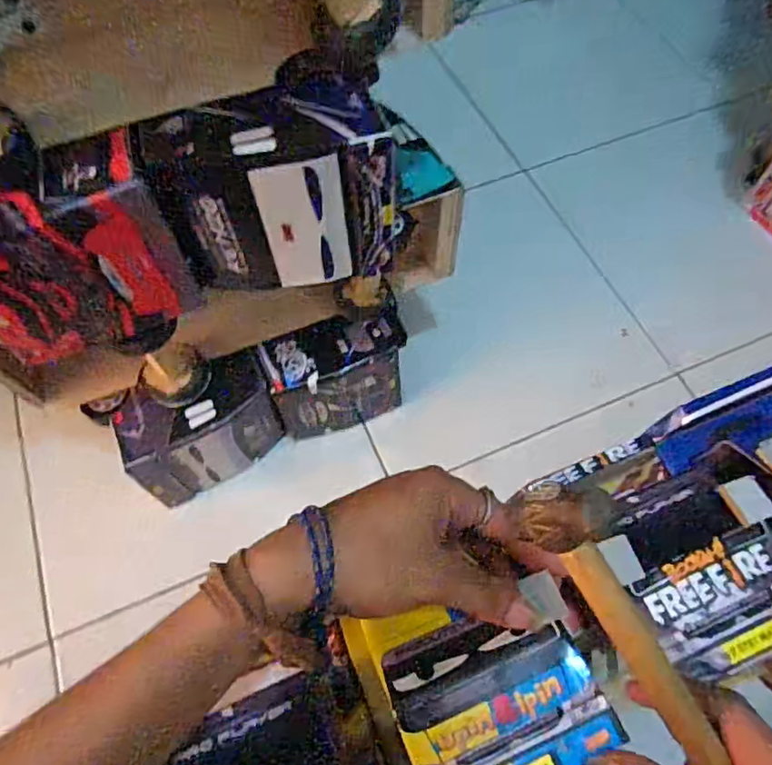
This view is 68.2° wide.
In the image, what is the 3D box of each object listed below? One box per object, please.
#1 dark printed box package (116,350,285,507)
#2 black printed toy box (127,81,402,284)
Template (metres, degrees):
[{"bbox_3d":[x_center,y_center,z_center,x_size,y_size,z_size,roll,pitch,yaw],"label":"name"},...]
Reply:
[{"bbox_3d":[-0.193,0.051,0.627,0.173,0.129,0.076,-23,65,-11],"label":"dark printed box package"},{"bbox_3d":[-0.079,-0.138,0.420,0.166,0.137,0.063,-9,63,-4],"label":"black printed toy box"}]

